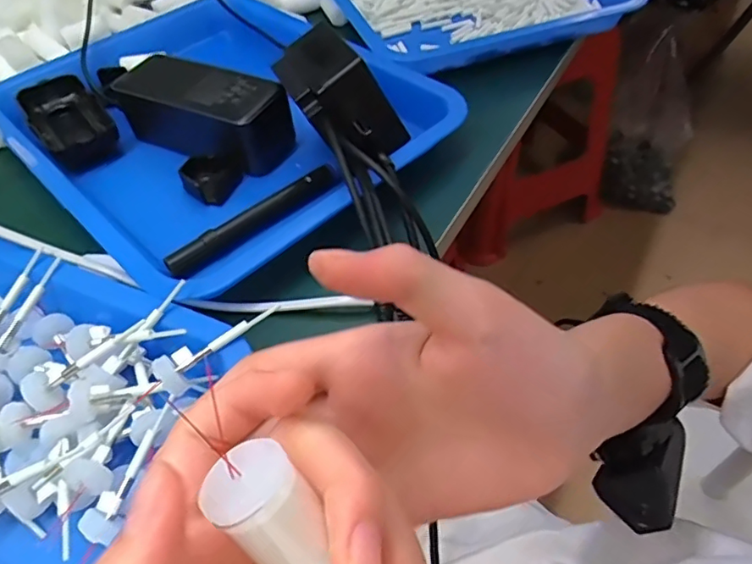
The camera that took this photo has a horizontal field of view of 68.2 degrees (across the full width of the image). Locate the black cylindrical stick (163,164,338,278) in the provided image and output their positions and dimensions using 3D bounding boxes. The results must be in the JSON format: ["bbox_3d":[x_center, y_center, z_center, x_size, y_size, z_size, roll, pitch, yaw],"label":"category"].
[{"bbox_3d":[-0.077,-0.042,0.361,0.125,0.010,0.018,-37,57,-24],"label":"black cylindrical stick"}]

